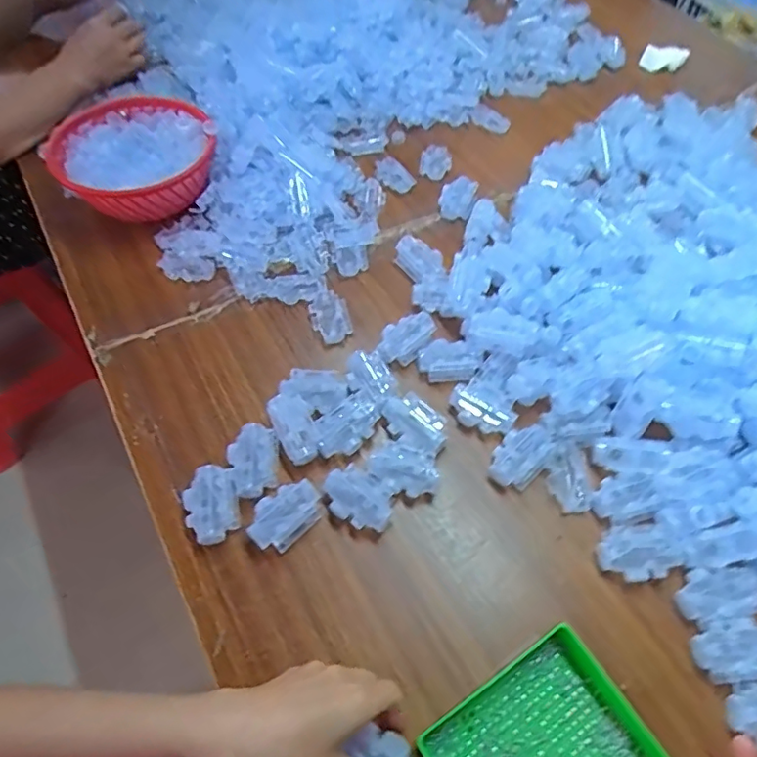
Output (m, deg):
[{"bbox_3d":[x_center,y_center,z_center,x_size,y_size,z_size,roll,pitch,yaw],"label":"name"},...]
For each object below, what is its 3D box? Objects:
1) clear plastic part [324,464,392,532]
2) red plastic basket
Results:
[{"bbox_3d":[-0.019,0.114,0.517,0.068,0.033,0.047,28,61,16],"label":"clear plastic part"},{"bbox_3d":[-0.315,-0.286,0.732,0.186,0.095,0.197,0,58,-1],"label":"red plastic basket"}]

